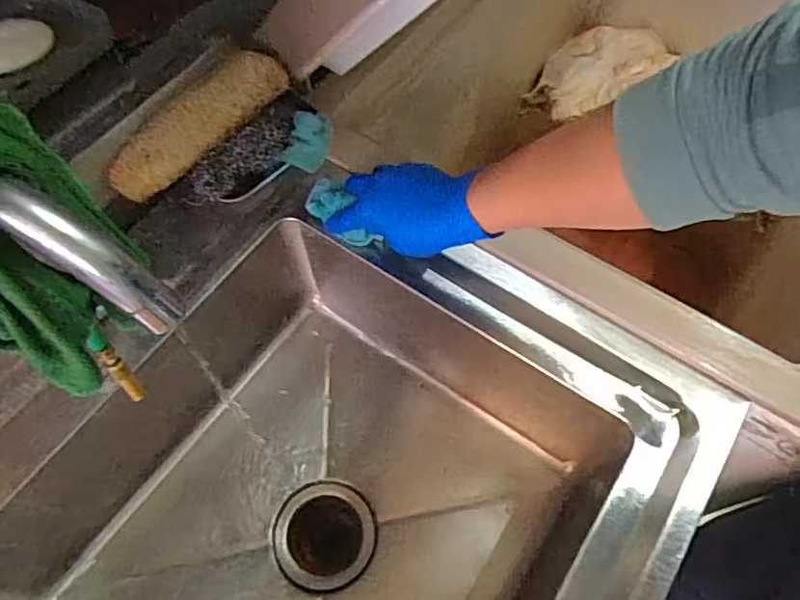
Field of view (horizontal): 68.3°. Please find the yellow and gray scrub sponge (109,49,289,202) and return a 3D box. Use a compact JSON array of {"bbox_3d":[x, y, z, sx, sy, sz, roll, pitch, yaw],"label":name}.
[{"bbox_3d":[-0.173,-0.156,0.510,0.045,0.031,0.178,35,68,17],"label":"yellow and gray scrub sponge"}]

